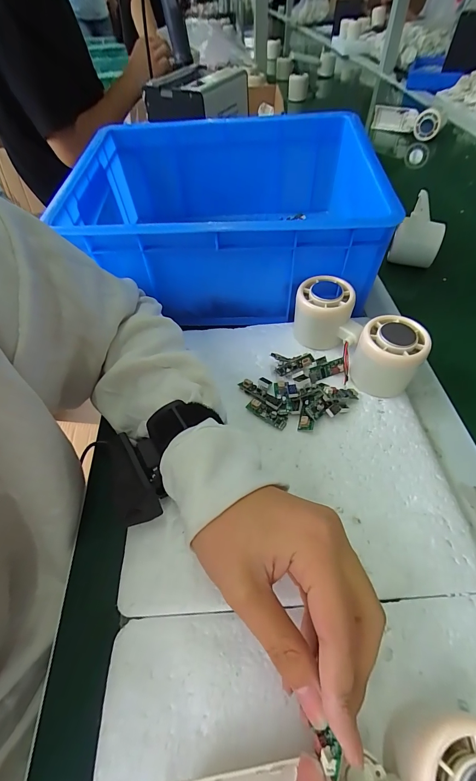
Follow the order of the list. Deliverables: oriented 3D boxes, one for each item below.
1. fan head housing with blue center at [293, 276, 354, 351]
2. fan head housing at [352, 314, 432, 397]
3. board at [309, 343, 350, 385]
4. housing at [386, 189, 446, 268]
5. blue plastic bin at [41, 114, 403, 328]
[{"bbox_3d":[0.086,-0.079,0.340,0.053,0.058,0.044,11,54,10],"label":"fan head housing with blue center"},{"bbox_3d":[0.135,-0.030,0.301,0.056,0.058,0.057,31,60,24],"label":"fan head housing"},{"bbox_3d":[0.092,-0.020,0.321,0.044,0.013,0.032,-26,89,-4],"label":"board"},{"bbox_3d":[0.246,-0.217,0.451,0.056,0.052,0.108,19,56,16],"label":"housing"},{"bbox_3d":[-0.015,-0.217,0.409,0.328,0.125,0.254,3,53,5],"label":"blue plastic bin"}]

